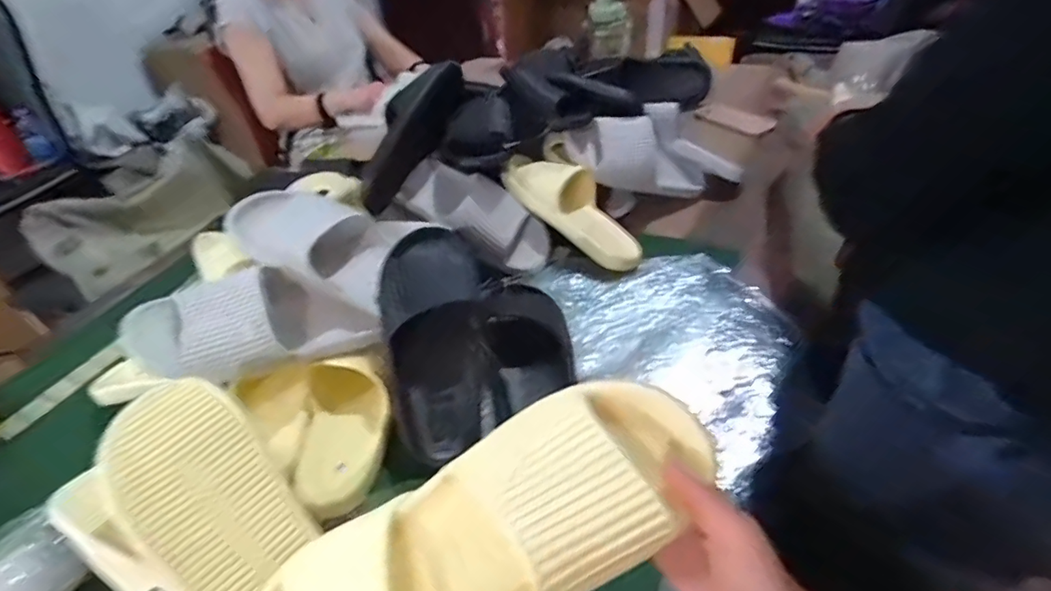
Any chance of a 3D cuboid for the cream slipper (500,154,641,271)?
[{"bbox_3d":[0.073,-0.141,0.774,0.113,0.066,0.260,-31,65,-28],"label":"cream slipper"}]

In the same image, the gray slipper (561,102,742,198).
[{"bbox_3d":[0.220,-0.250,0.881,0.330,0.124,0.104,1,36,-21],"label":"gray slipper"}]

